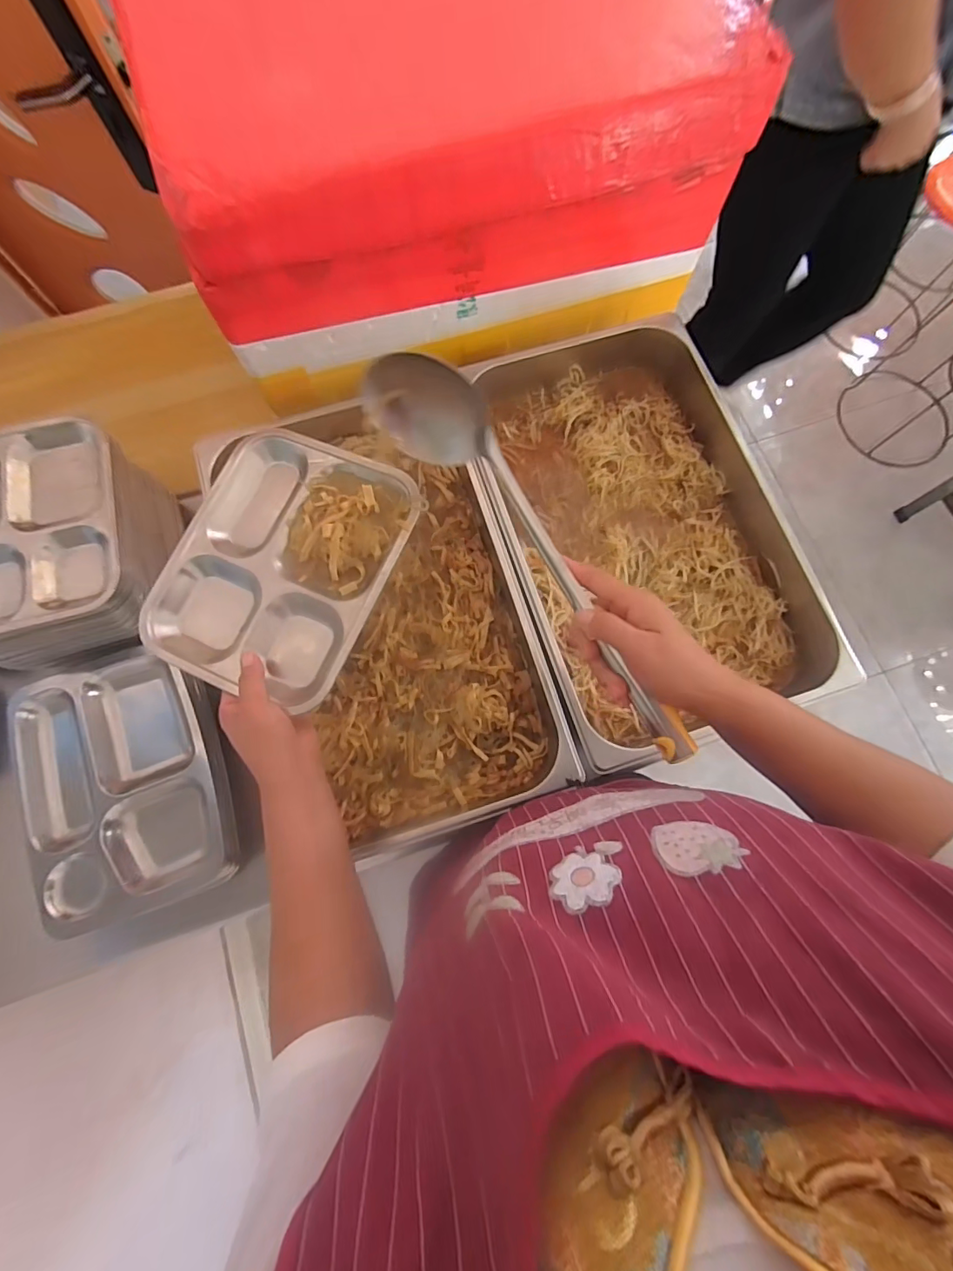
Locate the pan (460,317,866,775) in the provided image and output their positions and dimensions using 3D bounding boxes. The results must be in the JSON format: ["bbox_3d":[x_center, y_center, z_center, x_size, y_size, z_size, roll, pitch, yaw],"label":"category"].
[{"bbox_3d":[0.214,-0.151,0.632,0.348,0.081,0.554,-13,77,-3],"label":"pan"}]

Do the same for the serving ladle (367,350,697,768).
[{"bbox_3d":[0.041,-0.064,0.383,0.075,0.070,0.366,-33,82,-8],"label":"serving ladle"}]

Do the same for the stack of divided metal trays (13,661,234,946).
[{"bbox_3d":[-0.404,0.169,0.582,0.212,0.071,0.287,-19,77,-5],"label":"stack of divided metal trays"}]

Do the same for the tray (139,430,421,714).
[{"bbox_3d":[-0.185,-0.069,0.470,0.205,0.038,0.243,23,77,5],"label":"tray"}]

